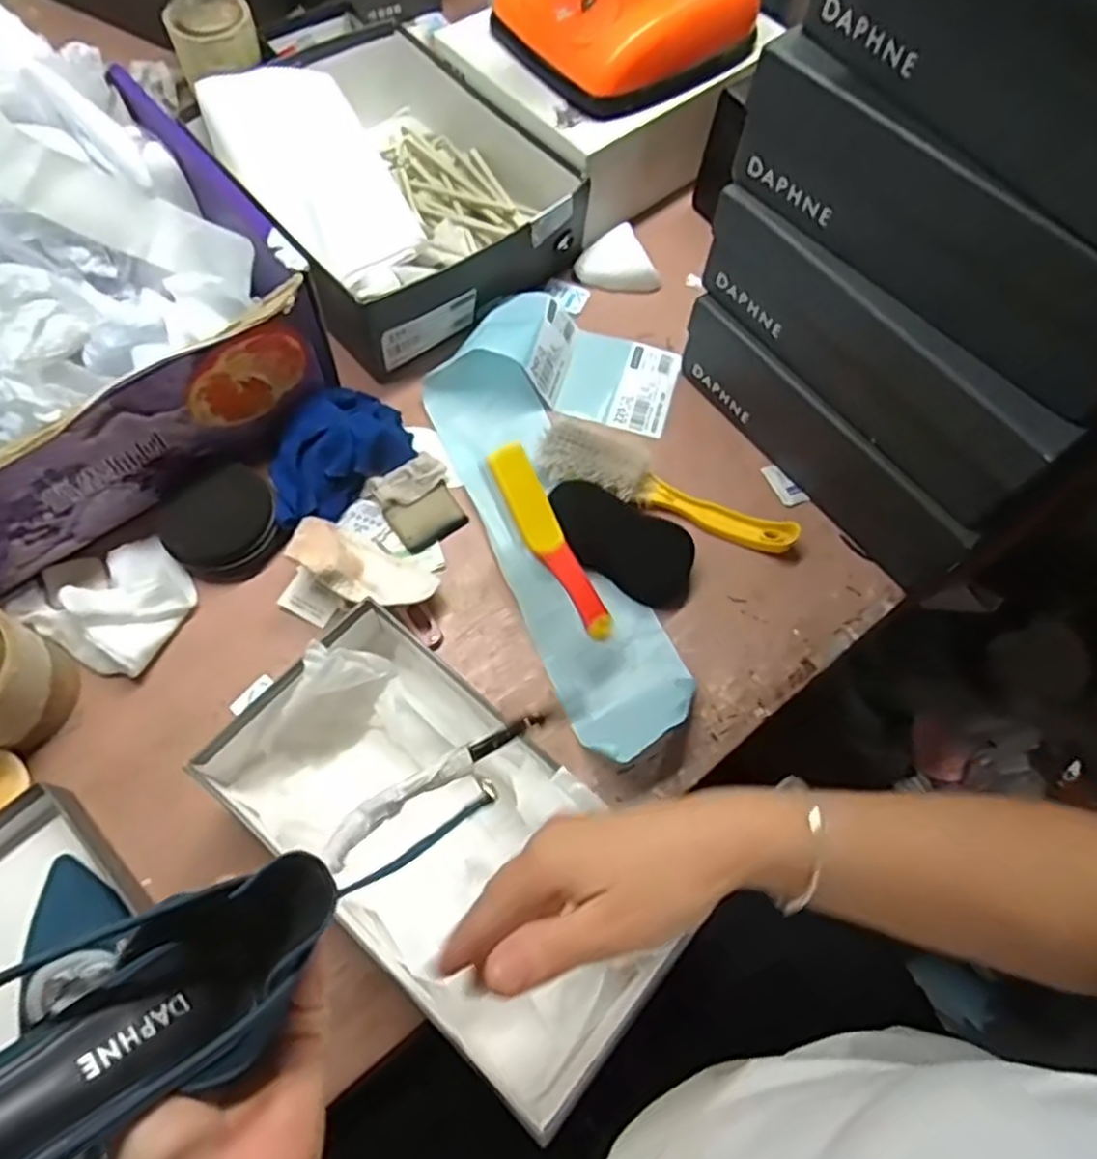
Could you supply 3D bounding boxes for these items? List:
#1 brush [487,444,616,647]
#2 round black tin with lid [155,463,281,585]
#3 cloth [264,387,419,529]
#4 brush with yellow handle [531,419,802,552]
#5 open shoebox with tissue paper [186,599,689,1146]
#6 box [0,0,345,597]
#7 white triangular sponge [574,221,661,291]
[{"bbox_3d":[0.003,-0.025,0.545,0.034,0.010,0.156,-32,95,-16],"label":"brush"},{"bbox_3d":[-0.263,-0.049,0.596,0.087,0.032,0.096,-28,71,-15],"label":"round black tin with lid"},{"bbox_3d":[-0.186,-0.108,0.627,0.132,0.045,0.086,-41,74,-18],"label":"cloth"},{"bbox_3d":[0.102,-0.084,0.637,0.226,0.033,0.057,16,66,4],"label":"brush with yellow handle"},{"bbox_3d":[-0.067,0.167,0.483,0.297,0.096,0.150,39,70,13],"label":"open shoebox with tissue paper"},{"bbox_3d":[-0.419,-0.194,0.562,0.406,0.184,0.313,-32,72,-16],"label":"box"},{"bbox_3d":[0.066,-0.313,0.738,0.064,0.033,0.068,-23,70,-13],"label":"white triangular sponge"}]

